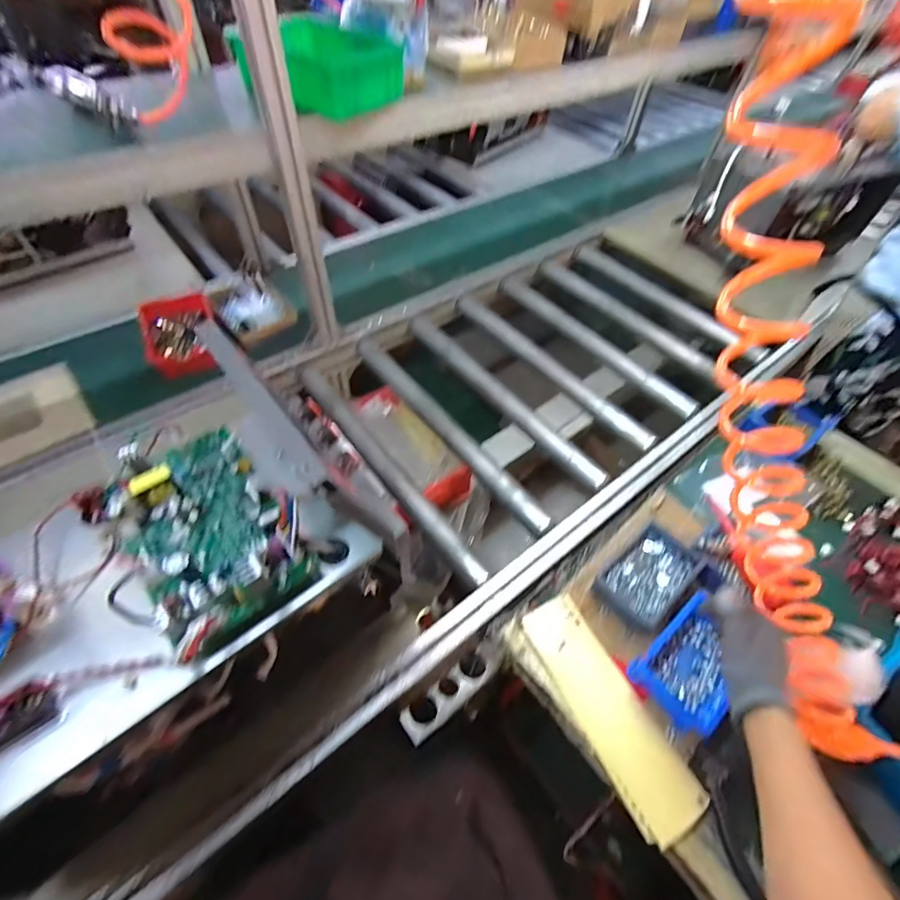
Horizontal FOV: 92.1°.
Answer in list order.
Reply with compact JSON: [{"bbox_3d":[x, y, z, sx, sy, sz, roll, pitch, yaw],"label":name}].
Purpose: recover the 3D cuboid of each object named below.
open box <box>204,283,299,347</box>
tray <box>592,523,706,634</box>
[{"bbox_3d":[-0.446,-0.314,0.966,0.136,0.044,0.190,-35,63,-25],"label":"open box"},{"bbox_3d":[0.285,0.183,0.630,0.155,0.053,0.094,-34,62,-25],"label":"tray"}]

